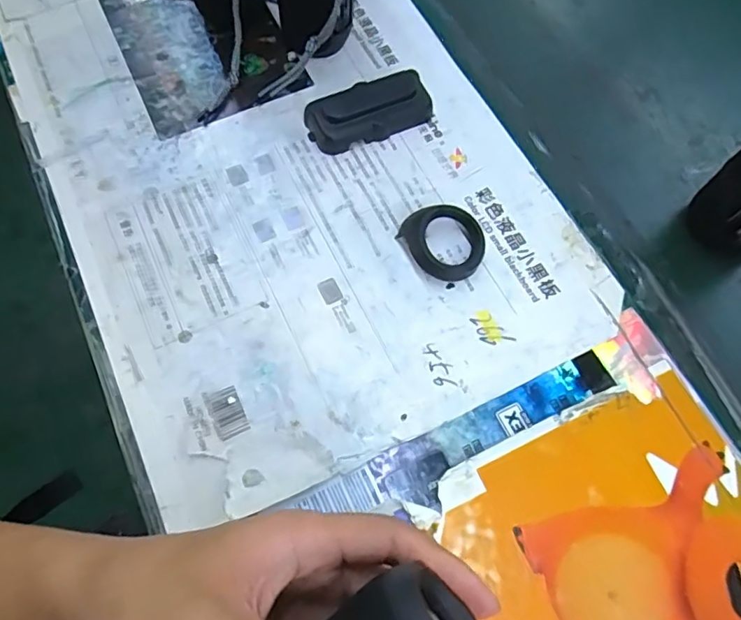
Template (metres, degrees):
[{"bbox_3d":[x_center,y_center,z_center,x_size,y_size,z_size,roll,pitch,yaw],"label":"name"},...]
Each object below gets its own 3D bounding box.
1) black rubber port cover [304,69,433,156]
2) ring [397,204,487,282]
[{"bbox_3d":[-0.001,-0.172,0.480,0.105,0.022,0.051,-23,70,-10],"label":"black rubber port cover"},{"bbox_3d":[0.056,-0.051,0.428,0.063,0.026,0.054,-2,68,-1],"label":"ring"}]

